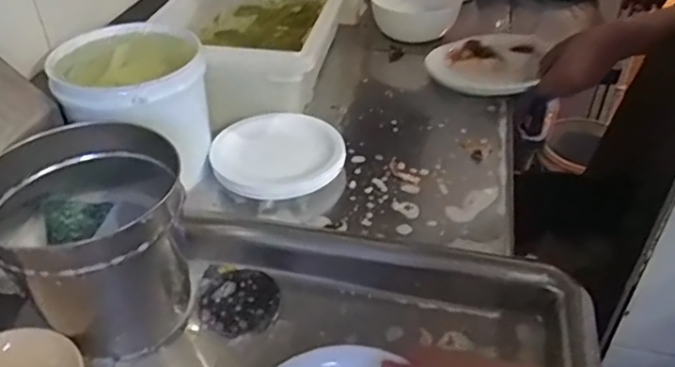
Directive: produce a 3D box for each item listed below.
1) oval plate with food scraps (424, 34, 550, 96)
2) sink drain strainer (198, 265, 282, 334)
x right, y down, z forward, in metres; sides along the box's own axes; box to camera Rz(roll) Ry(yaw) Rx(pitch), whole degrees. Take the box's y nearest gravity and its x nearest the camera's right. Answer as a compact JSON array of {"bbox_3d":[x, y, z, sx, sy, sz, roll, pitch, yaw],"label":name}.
[{"bbox_3d":[0.259,-0.214,1.012,0.168,0.050,0.174,21,43,24],"label":"oval plate with food scraps"},{"bbox_3d":[-0.123,0.139,0.717,0.100,0.008,0.097,3,39,3],"label":"sink drain strainer"}]

